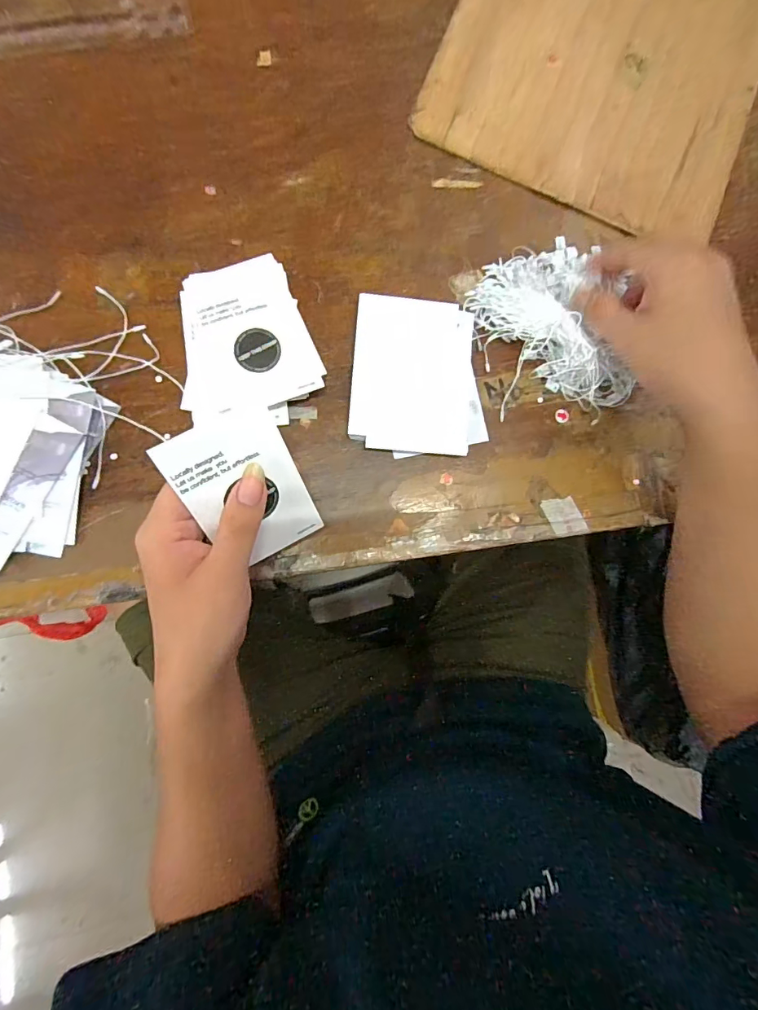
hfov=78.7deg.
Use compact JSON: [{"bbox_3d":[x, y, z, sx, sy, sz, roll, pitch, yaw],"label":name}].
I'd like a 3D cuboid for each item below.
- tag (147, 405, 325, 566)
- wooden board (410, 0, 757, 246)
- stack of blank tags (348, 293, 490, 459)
[{"bbox_3d":[-0.072,-0.007,0.255,0.059,0.008,0.088,-27,129,-10],"label":"tag"},{"bbox_3d":[0.189,-0.365,0.366,0.249,0.011,0.275,24,84,-4],"label":"wooden board"},{"bbox_3d":[0.027,-0.090,0.325,0.092,0.011,0.109,-1,86,-6],"label":"stack of blank tags"}]

